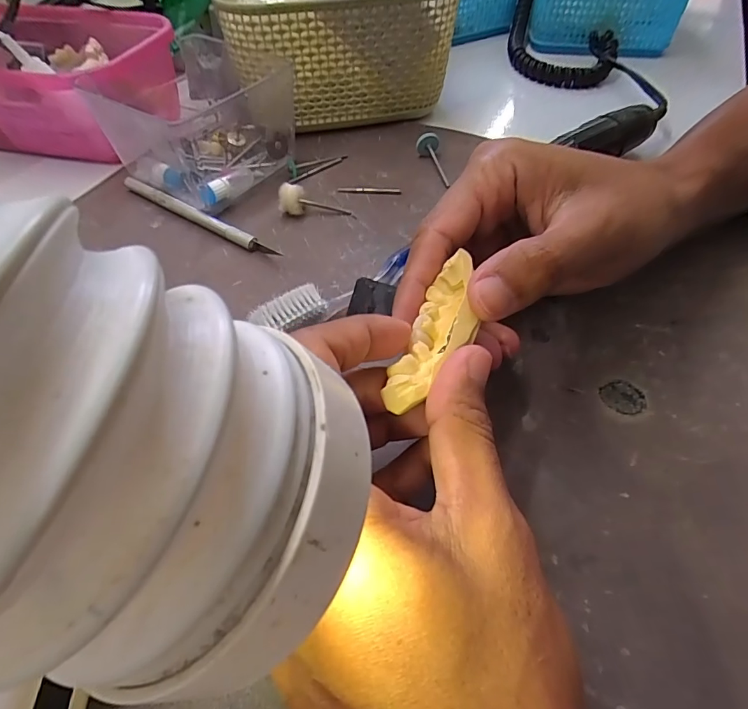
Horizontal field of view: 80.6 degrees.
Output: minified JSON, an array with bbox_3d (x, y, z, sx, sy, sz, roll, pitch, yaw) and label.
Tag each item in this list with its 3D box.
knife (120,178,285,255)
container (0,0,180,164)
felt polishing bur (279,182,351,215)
[{"bbox_3d":[-0.110,-0.086,0.273,0.130,0.008,0.009,27,58,20],"label":"knife"},{"bbox_3d":[-0.247,-0.208,0.329,0.189,0.059,0.119,9,54,8],"label":"container"},{"bbox_3d":[-0.037,-0.093,0.276,0.043,0.014,0.013,9,52,-13],"label":"felt polishing bur"}]

